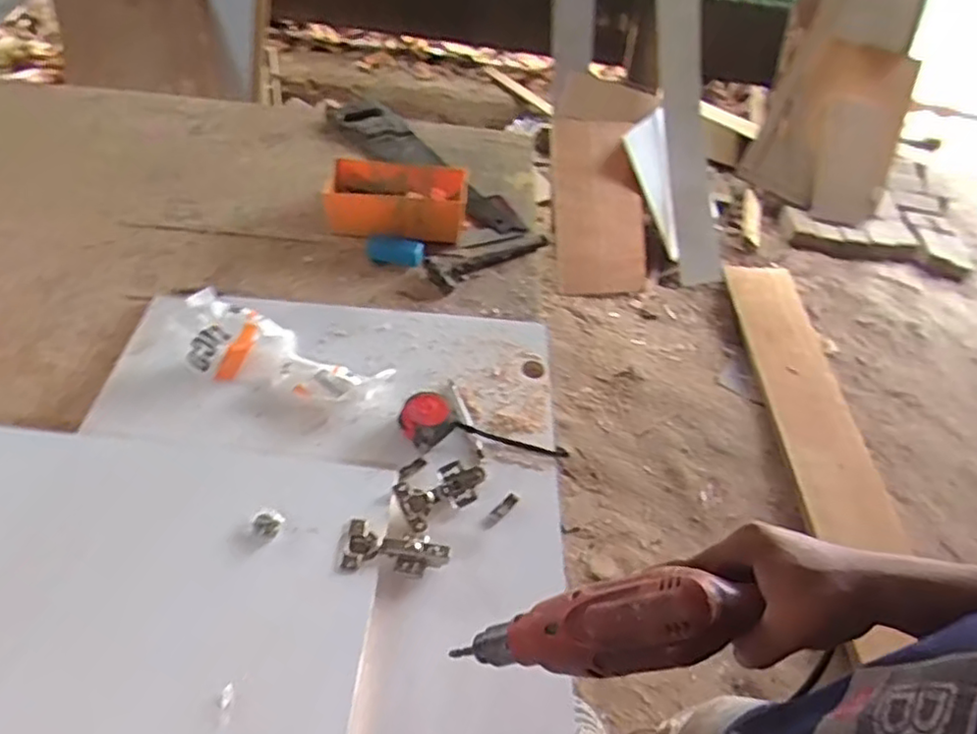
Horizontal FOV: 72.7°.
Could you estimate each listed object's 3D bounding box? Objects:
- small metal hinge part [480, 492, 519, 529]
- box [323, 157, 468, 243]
[{"bbox_3d":[0.013,0.170,0.780,0.014,0.004,0.058,34,51,25],"label":"small metal hinge part"},{"bbox_3d":[-0.164,-0.298,1.183,0.249,0.079,0.137,3,45,-3],"label":"box"}]

